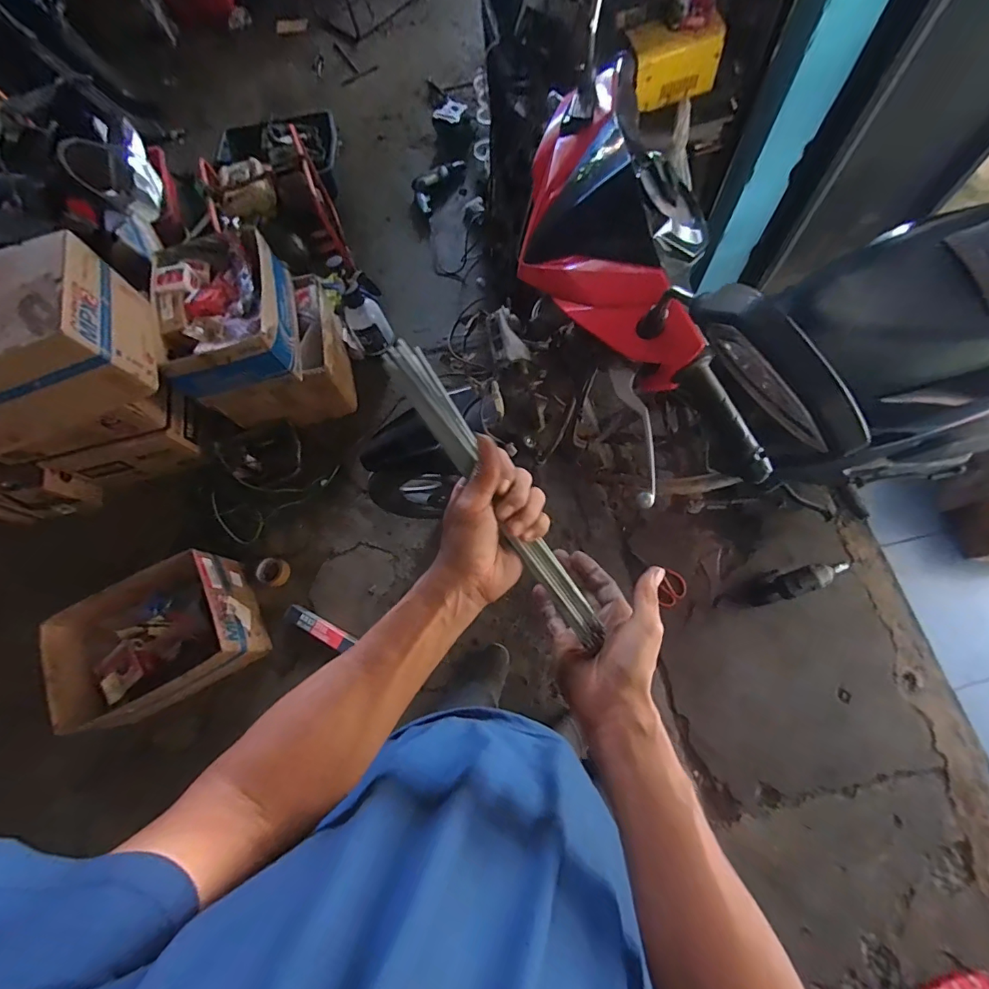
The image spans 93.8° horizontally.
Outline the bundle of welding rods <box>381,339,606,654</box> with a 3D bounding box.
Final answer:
[{"bbox_3d":[0.005,0.006,0.397,0.029,0.026,0.305,-35,95,-10],"label":"bundle of welding rods"}]

